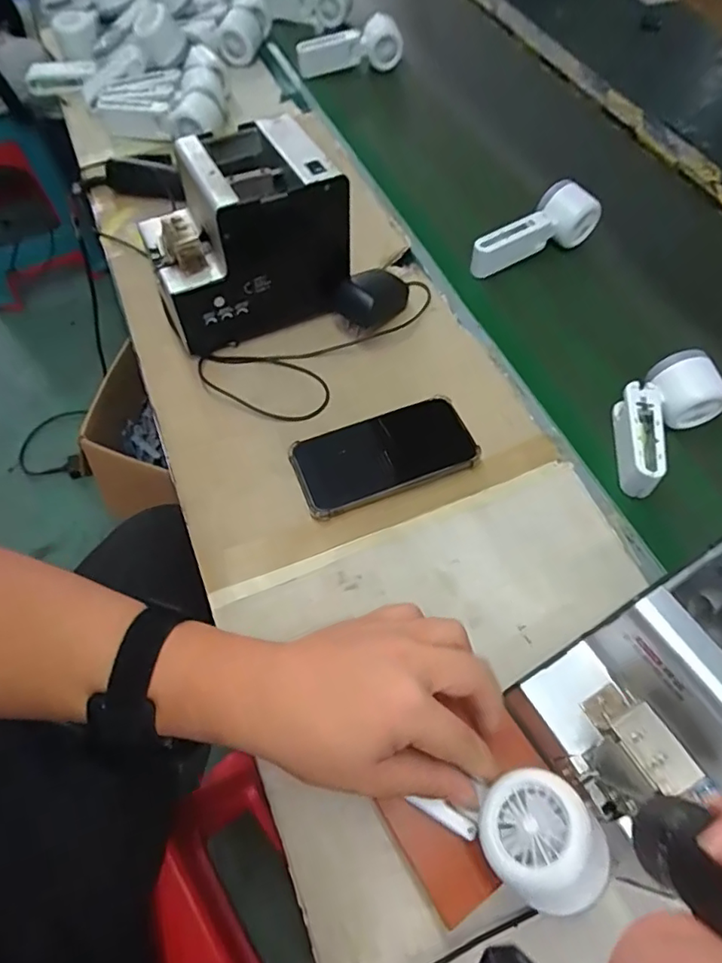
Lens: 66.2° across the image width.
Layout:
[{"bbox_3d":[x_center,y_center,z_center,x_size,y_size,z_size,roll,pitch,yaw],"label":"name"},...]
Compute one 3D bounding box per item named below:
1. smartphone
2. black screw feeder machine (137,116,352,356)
[{"bbox_3d":[0.021,-0.025,0.496,0.158,0.015,0.079,-18,62,-13],"label":"smartphone"},{"bbox_3d":[-0.115,-0.241,0.544,0.176,0.140,0.146,-20,63,-13],"label":"black screw feeder machine"}]

